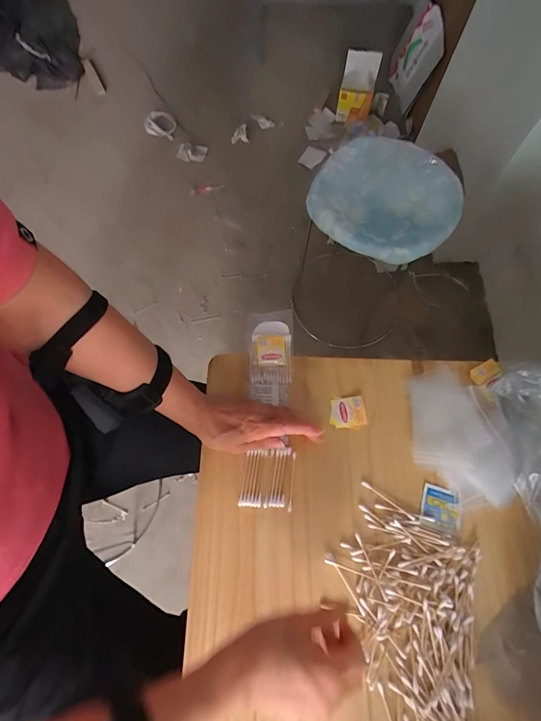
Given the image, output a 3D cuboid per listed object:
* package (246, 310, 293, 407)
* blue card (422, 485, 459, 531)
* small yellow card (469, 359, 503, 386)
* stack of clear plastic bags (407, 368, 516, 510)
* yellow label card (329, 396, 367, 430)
[{"bbox_3d":[0.000,-0.006,0.503,0.063,0.012,0.134,0,71,2],"label":"package"},{"bbox_3d":[0.210,0.181,0.436,0.042,0.004,0.046,15,69,8],"label":"blue card"},{"bbox_3d":[0.303,0.015,0.497,0.045,0.006,0.026,-33,92,-4],"label":"small yellow card"},{"bbox_3d":[0.238,0.097,0.455,0.105,0.024,0.171,-8,67,-1],"label":"stack of clear plastic bags"},{"bbox_3d":[0.104,0.070,0.475,0.046,0.009,0.043,6,68,5],"label":"yellow label card"}]

